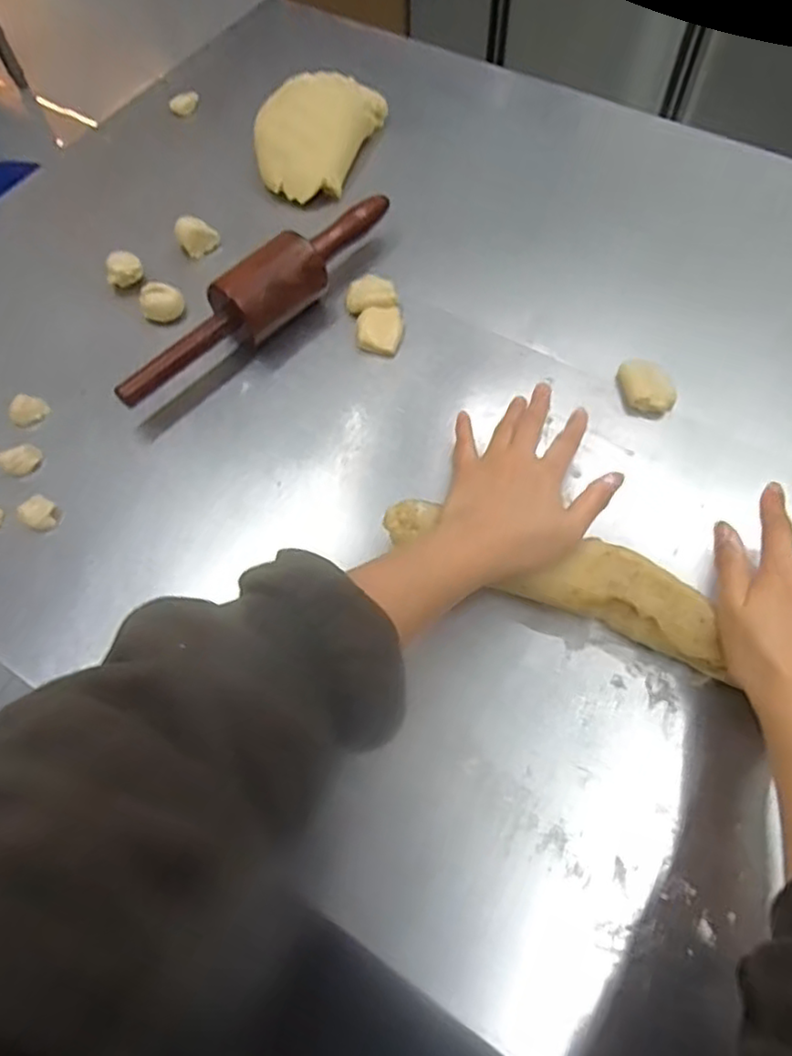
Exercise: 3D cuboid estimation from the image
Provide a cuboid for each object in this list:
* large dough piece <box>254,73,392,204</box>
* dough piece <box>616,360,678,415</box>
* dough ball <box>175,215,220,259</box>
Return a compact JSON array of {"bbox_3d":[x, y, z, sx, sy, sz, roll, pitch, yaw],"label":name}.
[{"bbox_3d":[-0.084,-0.402,0.673,0.101,0.050,0.150,18,65,11],"label":"large dough piece"},{"bbox_3d":[0.203,-0.113,0.536,0.039,0.017,0.049,-13,63,-5],"label":"dough piece"},{"bbox_3d":[-0.188,-0.278,0.630,0.036,0.027,0.022,-23,64,-9],"label":"dough ball"}]

